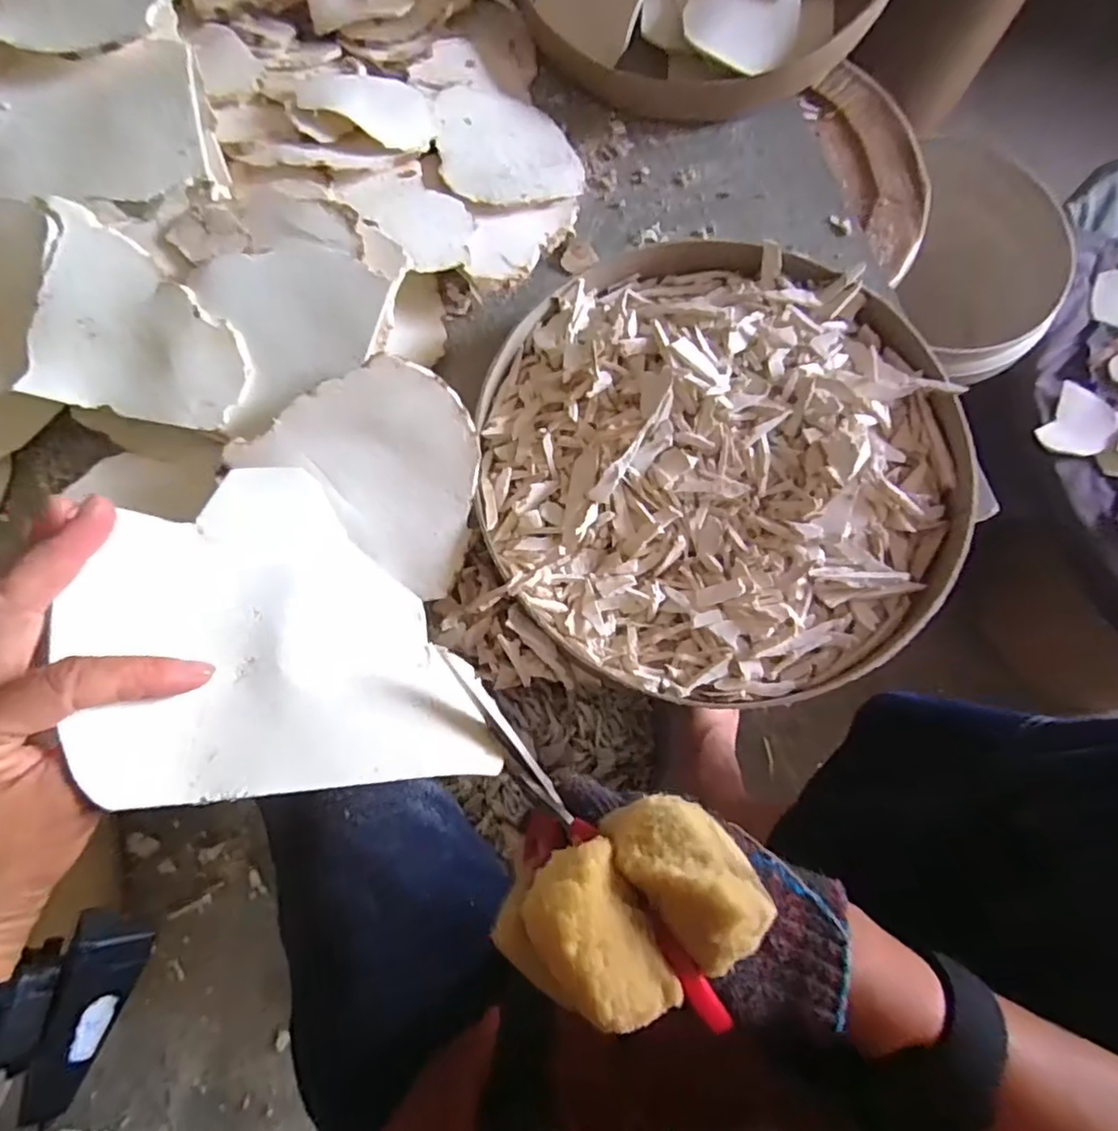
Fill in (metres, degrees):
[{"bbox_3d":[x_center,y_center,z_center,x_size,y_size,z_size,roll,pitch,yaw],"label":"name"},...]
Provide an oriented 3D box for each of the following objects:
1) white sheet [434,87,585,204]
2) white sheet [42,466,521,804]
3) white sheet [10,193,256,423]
[{"bbox_3d":[-0.036,-0.309,0.467,0.105,0.008,0.103,-6,75,-18],"label":"white sheet"},{"bbox_3d":[-0.119,0.042,0.258,0.129,0.007,0.164,-34,78,-23],"label":"white sheet"},{"bbox_3d":[-0.241,-0.142,0.369,0.120,0.023,0.109,10,78,2],"label":"white sheet"}]

